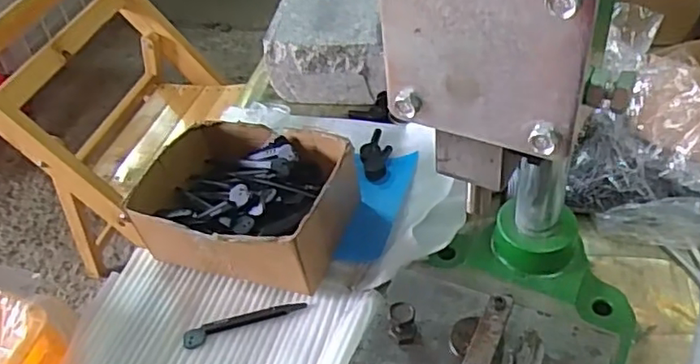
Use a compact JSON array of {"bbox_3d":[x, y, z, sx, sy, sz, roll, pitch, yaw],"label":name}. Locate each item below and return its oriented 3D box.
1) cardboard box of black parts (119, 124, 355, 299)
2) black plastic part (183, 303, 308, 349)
[{"bbox_3d":[-0.087,0.021,0.537,0.167,0.085,0.132,11,47,19],"label":"cardboard box of black parts"},{"bbox_3d":[-0.084,0.110,0.493,0.097,0.007,0.017,-18,45,-9],"label":"black plastic part"}]

